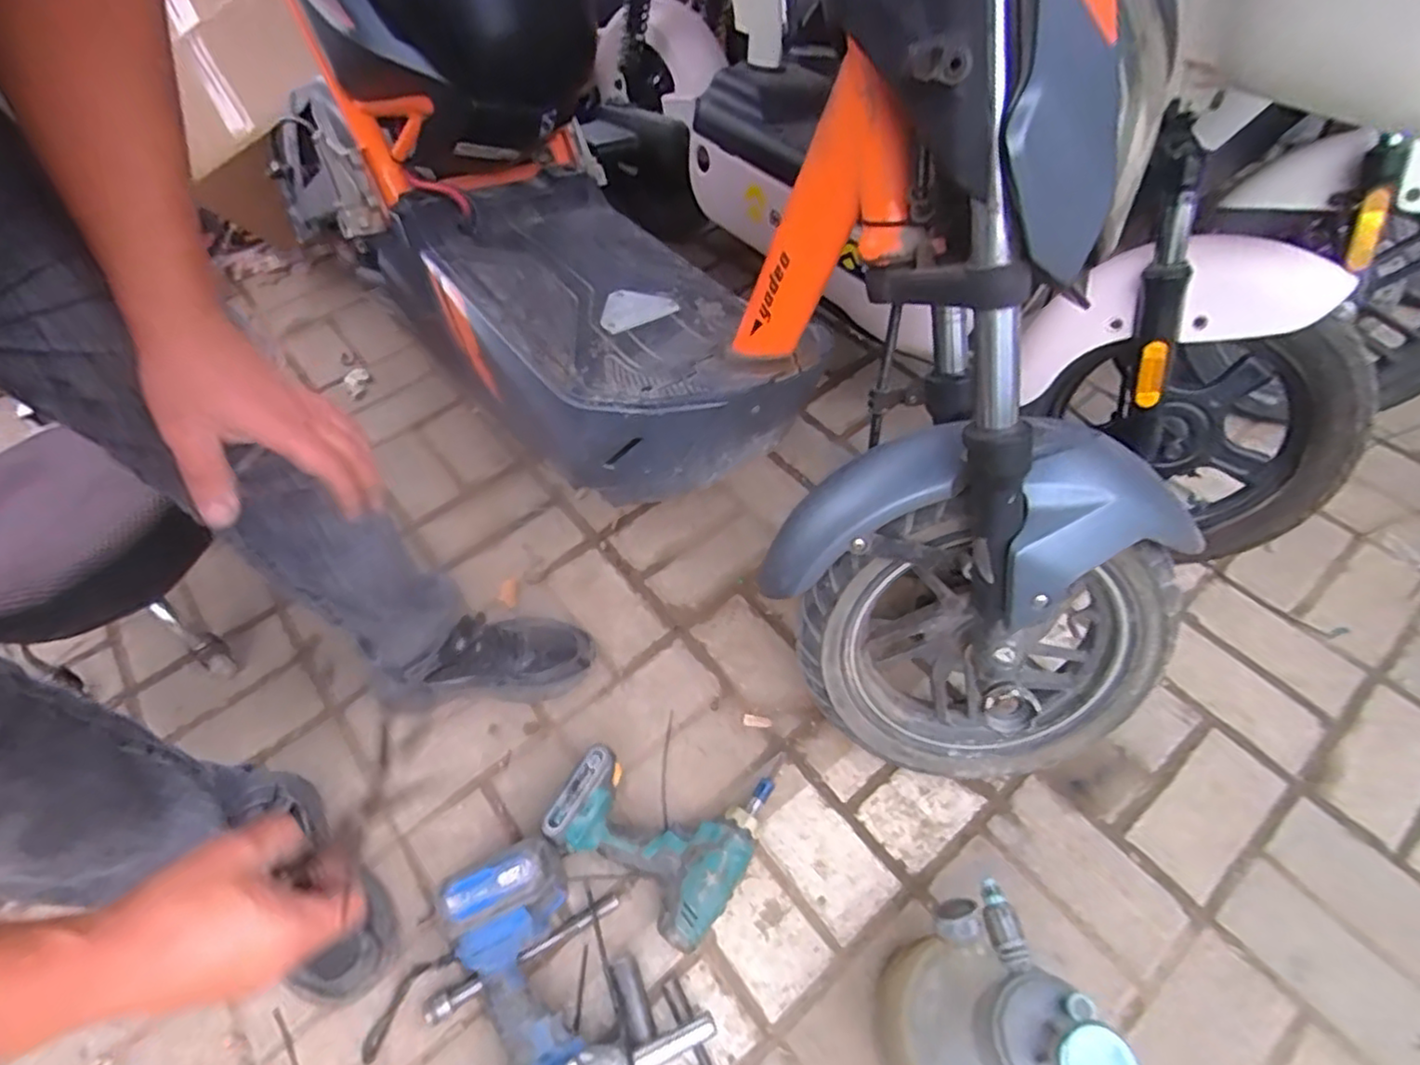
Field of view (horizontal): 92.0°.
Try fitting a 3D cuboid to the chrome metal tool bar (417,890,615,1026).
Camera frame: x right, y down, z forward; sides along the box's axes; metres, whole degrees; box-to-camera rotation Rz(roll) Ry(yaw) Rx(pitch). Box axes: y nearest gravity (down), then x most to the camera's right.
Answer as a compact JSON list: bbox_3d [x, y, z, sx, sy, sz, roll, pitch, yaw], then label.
[{"bbox_3d":[-0.186,0.425,0.688,0.201,0.027,0.022,-25,57,-15],"label":"chrome metal tool bar"}]

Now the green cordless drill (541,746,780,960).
[{"bbox_3d":[-0.045,0.299,0.744,0.200,0.065,0.195,27,61,21],"label":"green cordless drill"}]

